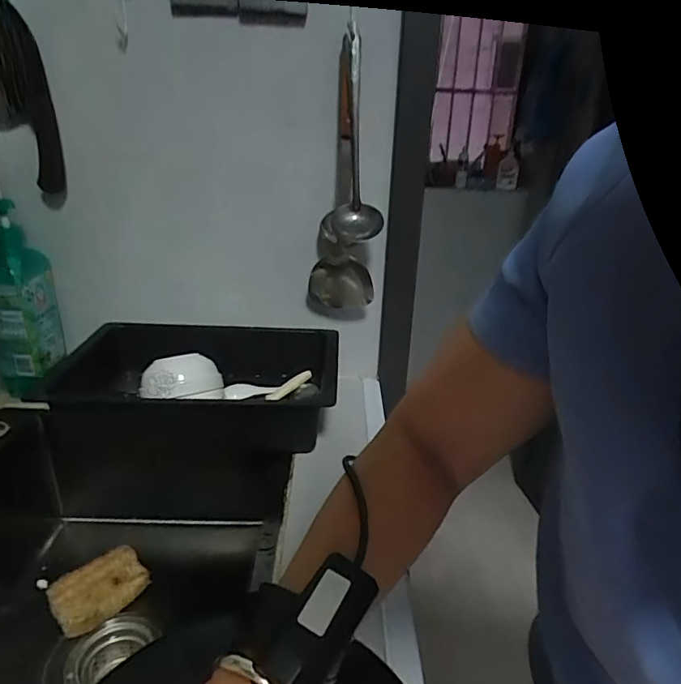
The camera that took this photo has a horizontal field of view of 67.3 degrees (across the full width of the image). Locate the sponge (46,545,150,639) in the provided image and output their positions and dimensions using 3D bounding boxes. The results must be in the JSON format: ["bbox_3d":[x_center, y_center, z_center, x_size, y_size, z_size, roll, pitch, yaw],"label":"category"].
[{"bbox_3d":[-0.300,0.303,0.634,0.054,0.049,0.102,22,30,38],"label":"sponge"}]

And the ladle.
[{"bbox_3d":[0.024,-0.265,0.667,0.066,0.247,0.106,2,23,-1],"label":"ladle"}]

